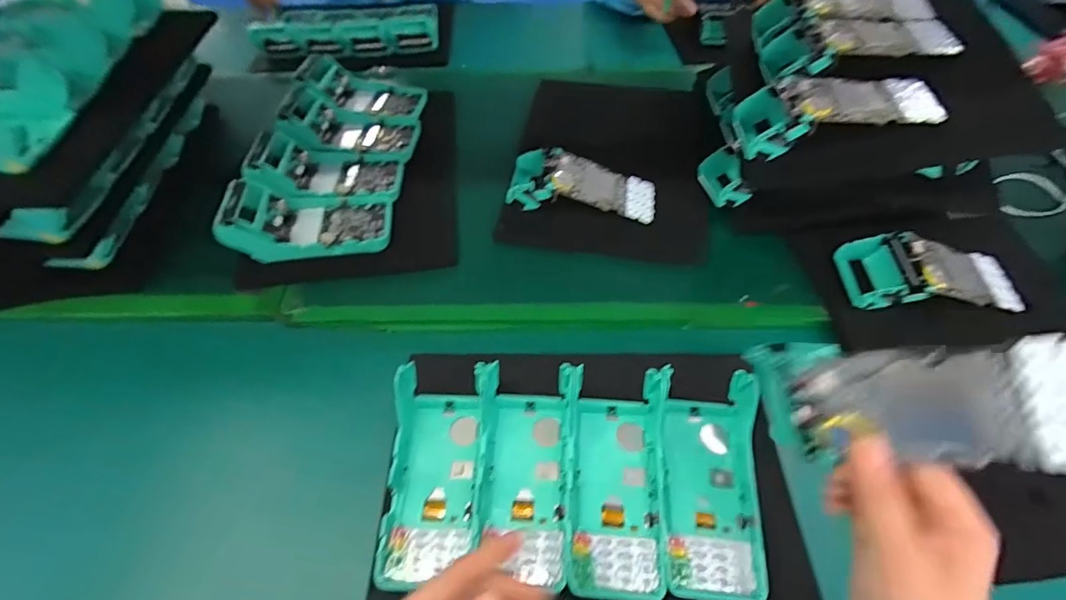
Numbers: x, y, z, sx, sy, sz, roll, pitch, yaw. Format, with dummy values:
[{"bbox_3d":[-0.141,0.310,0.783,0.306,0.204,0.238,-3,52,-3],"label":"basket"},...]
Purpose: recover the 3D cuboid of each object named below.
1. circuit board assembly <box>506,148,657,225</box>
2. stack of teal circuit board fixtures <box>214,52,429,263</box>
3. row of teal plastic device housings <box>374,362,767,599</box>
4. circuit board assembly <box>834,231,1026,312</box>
[{"bbox_3d":[0.060,-0.133,0.566,0.175,0.061,0.074,18,61,-10],"label":"circuit board assembly"},{"bbox_3d":[-0.244,-0.193,0.591,0.167,0.088,0.347,2,55,4],"label":"stack of teal circuit board fixtures"},{"bbox_3d":[0.032,0.143,0.373,0.301,0.051,0.165,1,55,3],"label":"row of teal plastic device housings"},{"bbox_3d":[0.410,-0.026,0.460,0.167,0.053,0.077,-1,55,2],"label":"circuit board assembly"}]

